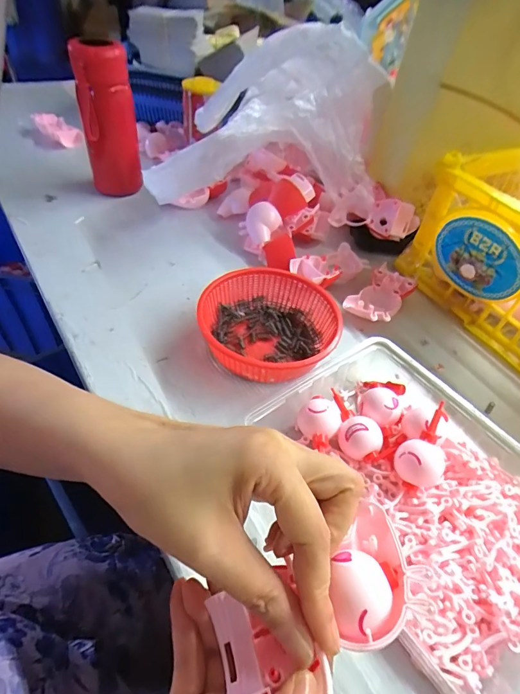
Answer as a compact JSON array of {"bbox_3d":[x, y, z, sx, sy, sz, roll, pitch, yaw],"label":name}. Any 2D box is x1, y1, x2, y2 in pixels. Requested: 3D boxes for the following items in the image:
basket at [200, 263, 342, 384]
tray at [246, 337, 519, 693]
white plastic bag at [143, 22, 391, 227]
[{"bbox_3d":[0.006,-0.023,0.384,0.123,0.047,0.134,4,47,-4],"label":"basket"},{"bbox_3d":[0.122,0.098,0.290,0.164,0.039,0.230,-21,53,-25],"label":"tray"},{"bbox_3d":[0.004,-0.266,0.493,0.286,0.204,0.128,3,47,-5],"label":"white plastic bag"}]

